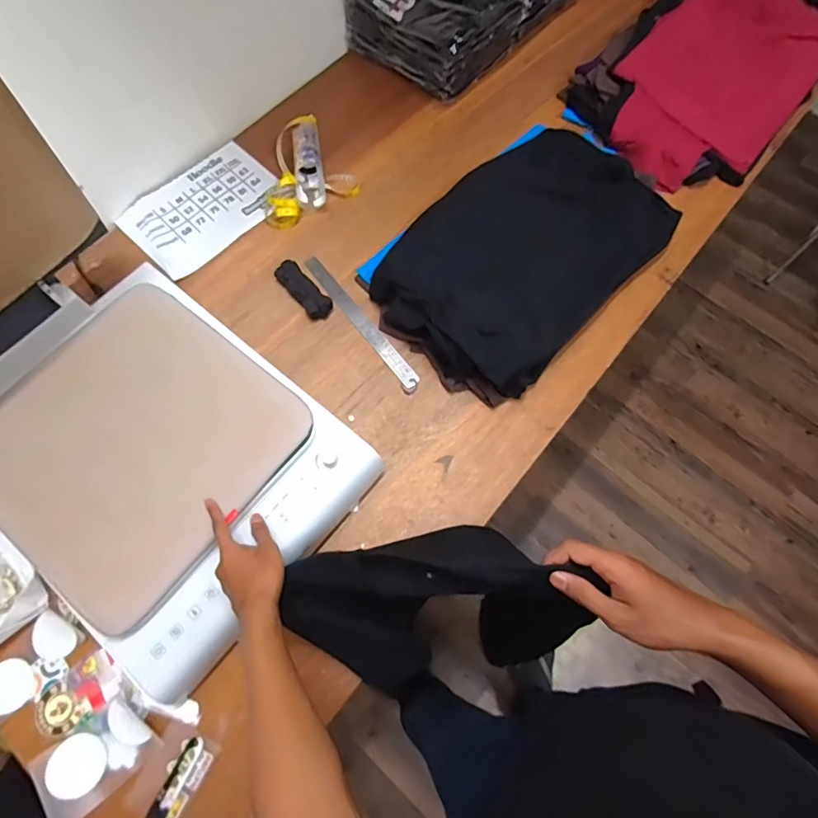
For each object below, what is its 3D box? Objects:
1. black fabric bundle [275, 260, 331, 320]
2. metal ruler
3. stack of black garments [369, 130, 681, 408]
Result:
[{"bbox_3d":[-0.191,-0.218,0.876,0.047,0.031,0.128,-38,74,-13],"label":"black fabric bundle"},{"bbox_3d":[-0.089,-0.162,0.874,0.030,0.005,0.323,-35,73,-12],"label":"metal ruler"},{"bbox_3d":[0.209,-0.289,0.868,0.341,0.095,0.555,43,75,15],"label":"stack of black garments"}]

